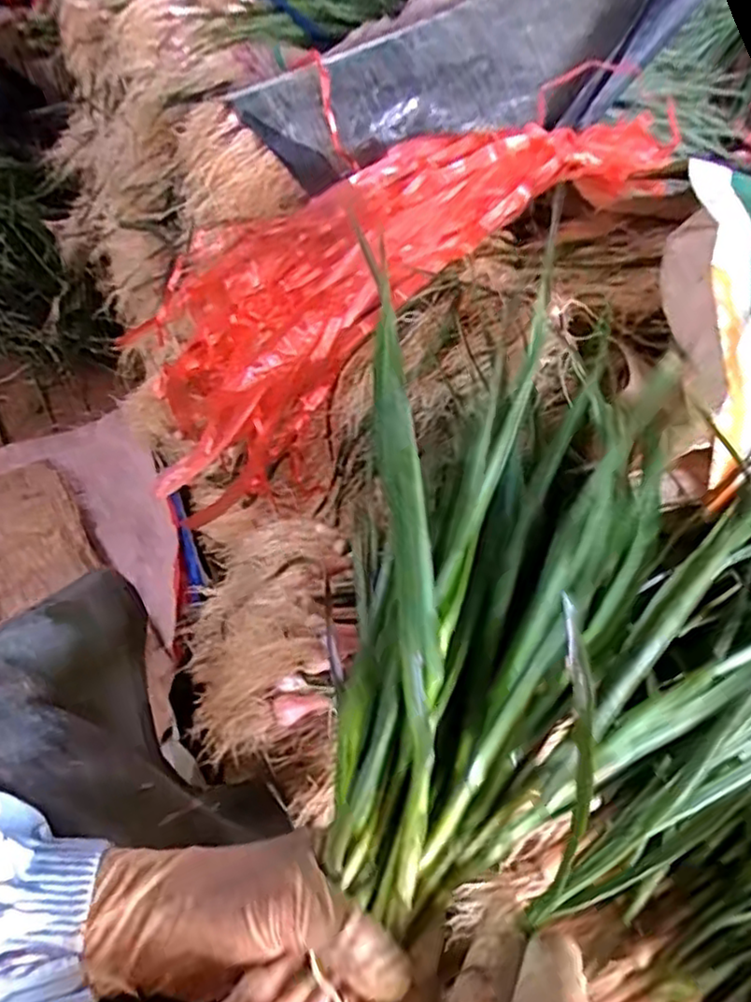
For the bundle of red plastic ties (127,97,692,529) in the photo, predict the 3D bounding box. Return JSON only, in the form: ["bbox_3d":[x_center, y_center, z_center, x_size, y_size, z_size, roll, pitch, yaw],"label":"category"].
[{"bbox_3d":[0.008,-0.211,0.644,0.570,0.188,0.223,-32,55,9],"label":"bundle of red plastic ties"}]

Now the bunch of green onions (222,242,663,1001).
[{"bbox_3d":[0.026,0.058,0.336,0.193,0.081,0.508,22,55,13],"label":"bunch of green onions"}]

